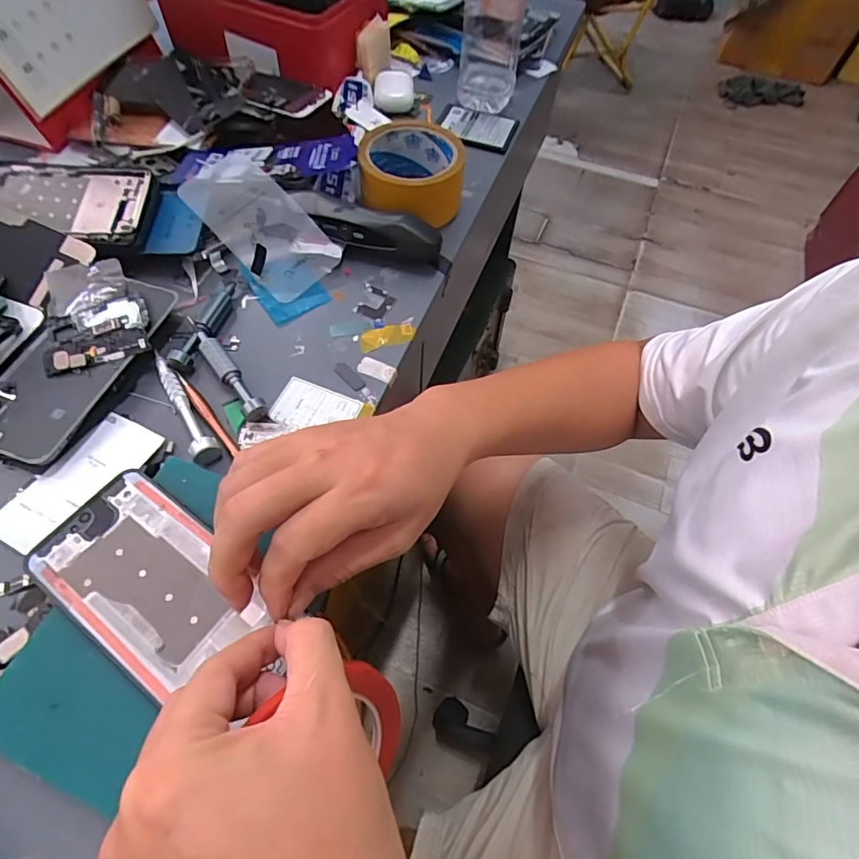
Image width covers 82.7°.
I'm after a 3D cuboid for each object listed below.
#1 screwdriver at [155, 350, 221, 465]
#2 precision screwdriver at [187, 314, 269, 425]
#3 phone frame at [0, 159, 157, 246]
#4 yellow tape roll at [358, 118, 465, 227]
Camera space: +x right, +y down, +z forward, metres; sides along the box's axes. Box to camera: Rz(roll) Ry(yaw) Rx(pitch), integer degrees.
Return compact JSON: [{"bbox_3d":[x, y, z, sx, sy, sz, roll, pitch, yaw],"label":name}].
[{"bbox_3d":[-0.175,-0.018,0.348,0.017,0.016,0.098,-29,65,-17],"label":"screwdriver"},{"bbox_3d":[-0.151,-0.046,0.360,0.016,0.020,0.102,-33,66,-19],"label":"precision screwdriver"},{"bbox_3d":[-0.317,-0.194,0.413,0.167,0.008,0.074,6,72,3],"label":"phone frame"},{"bbox_3d":[-0.017,-0.241,0.459,0.091,0.052,0.093,-2,60,-3],"label":"yellow tape roll"}]

